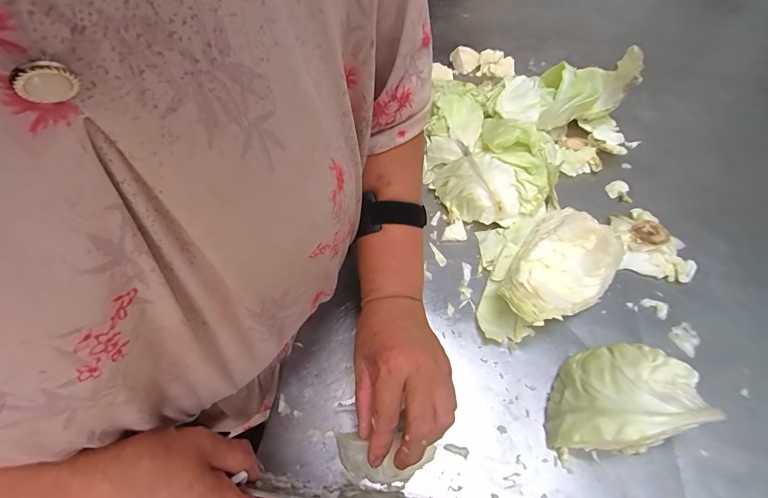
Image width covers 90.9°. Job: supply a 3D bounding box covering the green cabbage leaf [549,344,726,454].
[{"bbox_3d":[0.208,0.126,0.334,0.112,0.072,0.090,4,58,0],"label":"green cabbage leaf"}]

